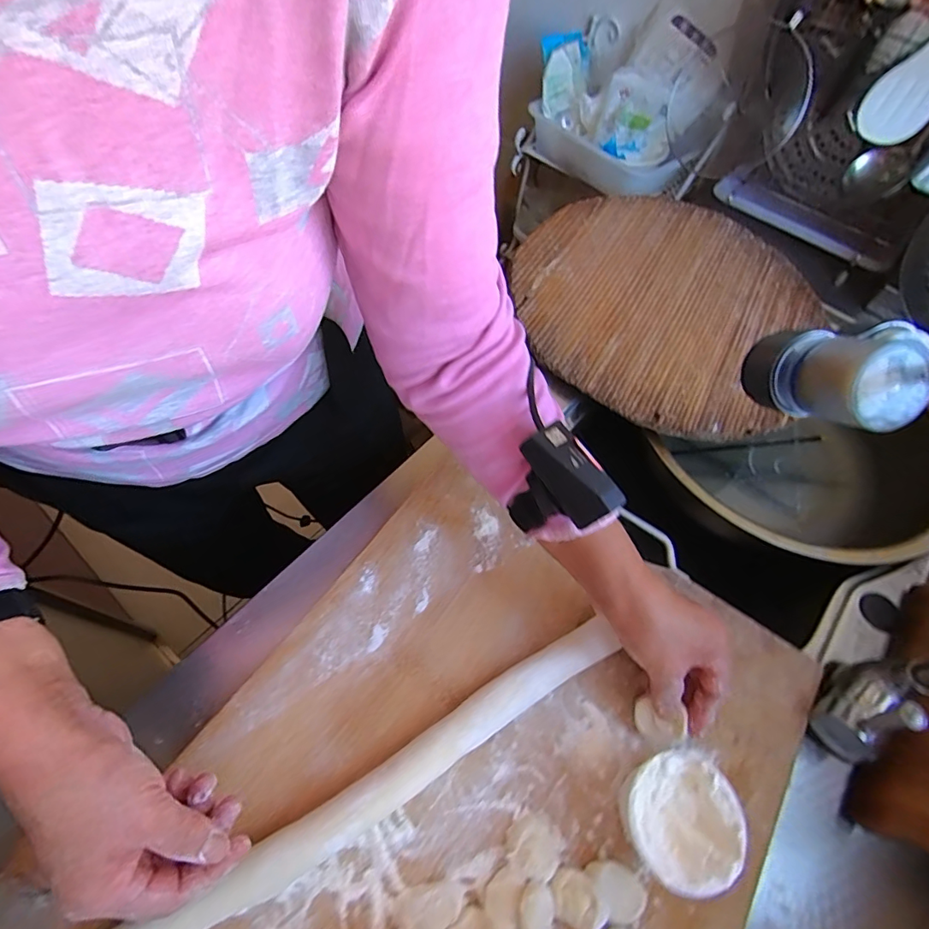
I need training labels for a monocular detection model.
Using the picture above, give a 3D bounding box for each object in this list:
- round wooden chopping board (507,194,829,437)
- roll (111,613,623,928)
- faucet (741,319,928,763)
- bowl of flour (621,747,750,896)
[{"bbox_3d":[0.255,-0.226,0.648,0.372,0.021,0.397,2,61,-3],"label":"round wooden chopping board"},{"bbox_3d":[-0.059,0.232,0.351,0.409,0.026,0.034,-27,66,-17],"label":"roll"},{"bbox_3d":[0.308,0.038,0.351,0.103,0.262,0.296,-15,63,-12],"label":"faucet"},{"bbox_3d":[0.146,0.244,0.341,0.071,0.062,0.073,1,60,-2],"label":"bowl of flour"}]

